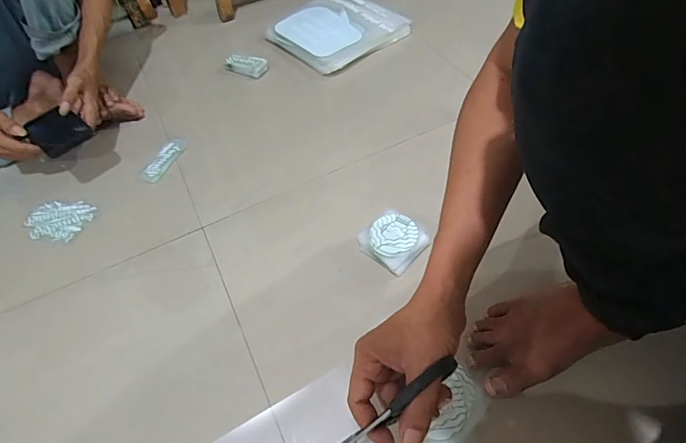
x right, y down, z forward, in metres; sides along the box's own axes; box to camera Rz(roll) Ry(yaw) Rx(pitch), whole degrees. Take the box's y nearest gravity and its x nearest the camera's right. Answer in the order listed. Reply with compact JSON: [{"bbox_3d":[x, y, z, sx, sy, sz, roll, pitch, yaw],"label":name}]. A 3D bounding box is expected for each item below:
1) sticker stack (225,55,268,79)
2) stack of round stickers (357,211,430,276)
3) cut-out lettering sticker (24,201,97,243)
[{"bbox_3d":[-0.216,-0.348,0.930,0.093,0.022,0.043,14,56,14],"label":"sticker stack"},{"bbox_3d":[0.076,0.031,0.624,0.084,0.030,0.081,36,64,26],"label":"stack of round stickers"},{"bbox_3d":[-0.489,-0.003,0.716,0.114,0.005,0.081,6,55,9],"label":"cut-out lettering sticker"}]

